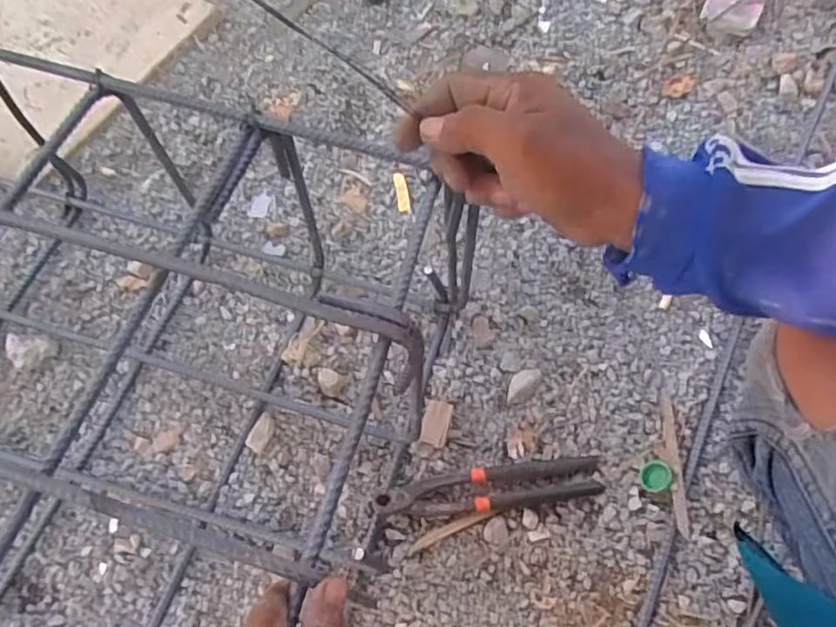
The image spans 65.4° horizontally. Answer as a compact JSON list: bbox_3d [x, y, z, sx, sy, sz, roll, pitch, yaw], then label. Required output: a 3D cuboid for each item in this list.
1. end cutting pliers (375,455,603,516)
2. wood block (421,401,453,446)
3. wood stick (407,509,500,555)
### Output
[{"bbox_3d":[0.072,0.172,0.643,0.219,0.022,0.041,-8,65,-2],"label":"end cutting pliers"},{"bbox_3d":[0.020,0.114,0.682,0.027,0.015,0.046,7,65,5],"label":"wood block"},{"bbox_3d":[0.033,0.209,0.635,0.093,0.007,0.011,-22,67,-9],"label":"wood stick"}]

